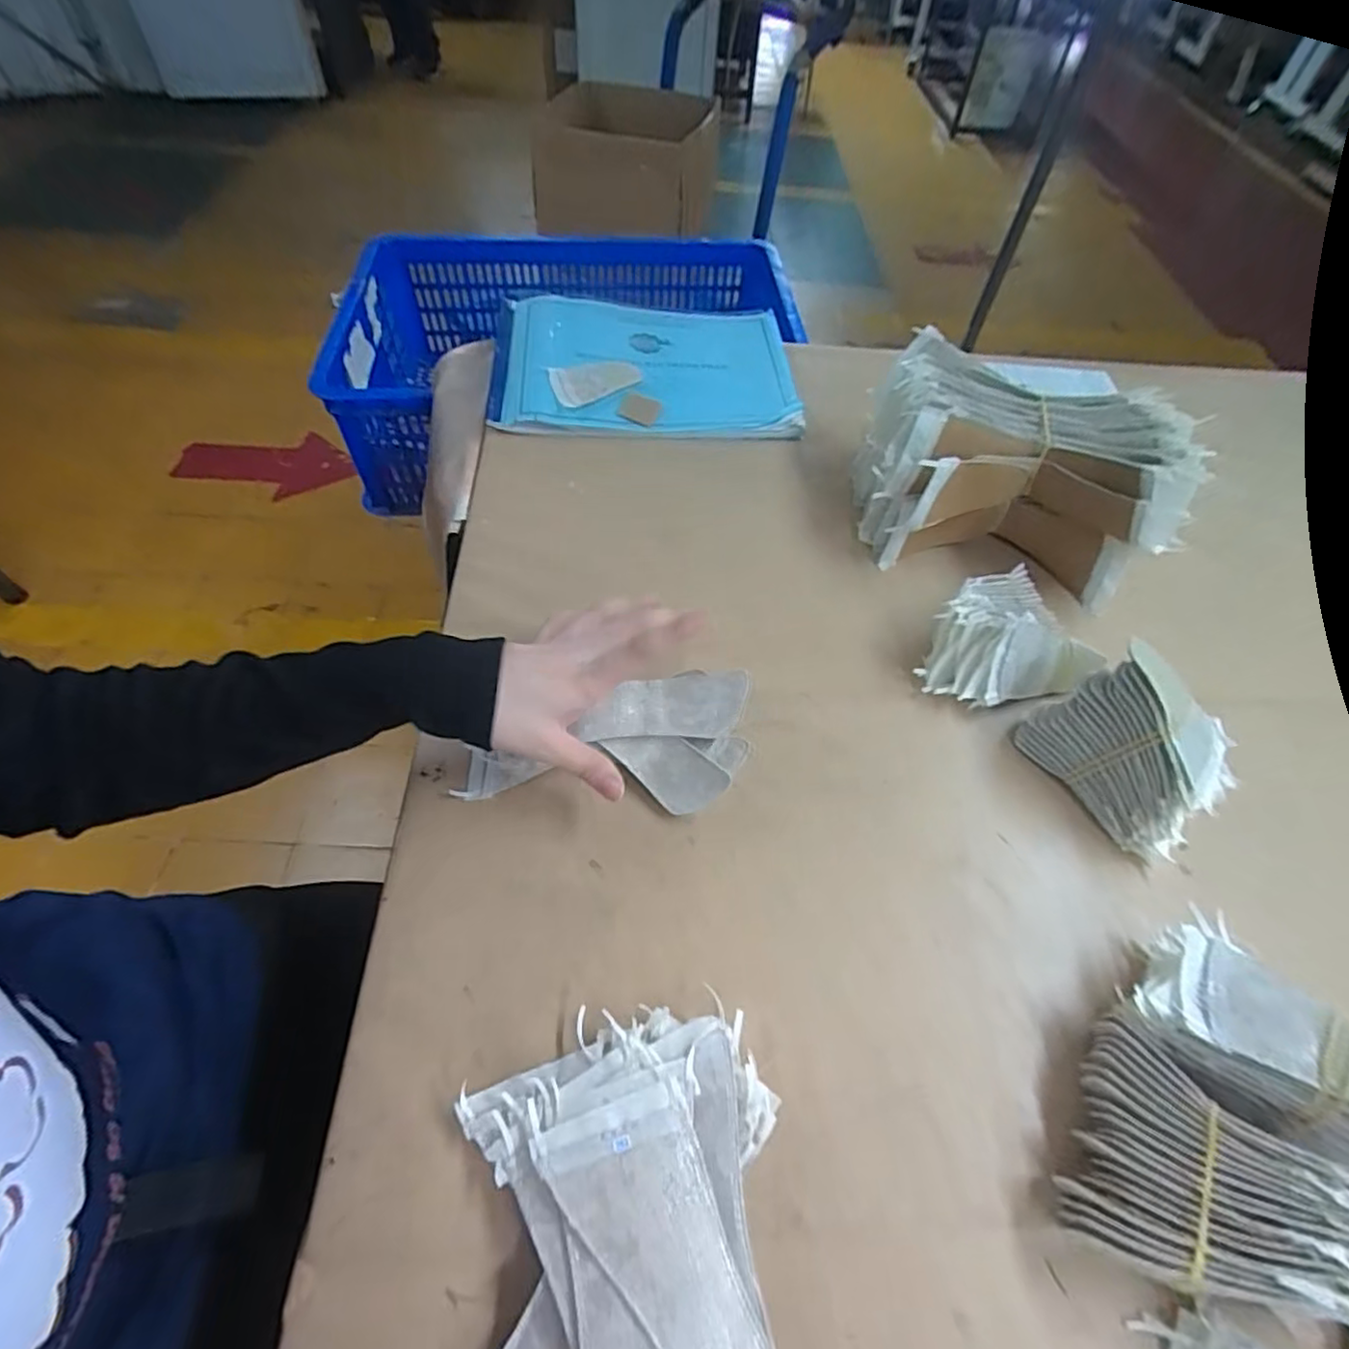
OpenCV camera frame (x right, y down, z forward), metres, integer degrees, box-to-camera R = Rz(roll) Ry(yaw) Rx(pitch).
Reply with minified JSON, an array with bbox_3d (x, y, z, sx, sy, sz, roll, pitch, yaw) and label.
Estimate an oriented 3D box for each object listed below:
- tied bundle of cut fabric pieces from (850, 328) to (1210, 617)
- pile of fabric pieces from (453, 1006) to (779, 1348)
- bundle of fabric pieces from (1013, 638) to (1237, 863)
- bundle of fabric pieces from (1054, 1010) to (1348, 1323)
[{"bbox_3d":[0.264,-0.160,0.532,0.217,0.125,0.143,13,55,5],"label":"tied bundle of cut fabric pieces"},{"bbox_3d":[-0.017,0.245,0.266,0.131,0.041,0.180,-5,56,-8],"label":"pile of fabric pieces"},{"bbox_3d":[0.286,0.044,0.403,0.064,0.090,0.103,-27,61,-21],"label":"bundle of fabric pieces"},{"bbox_3d":[0.236,0.223,0.290,0.100,0.064,0.091,29,58,15],"label":"bundle of fabric pieces"}]

